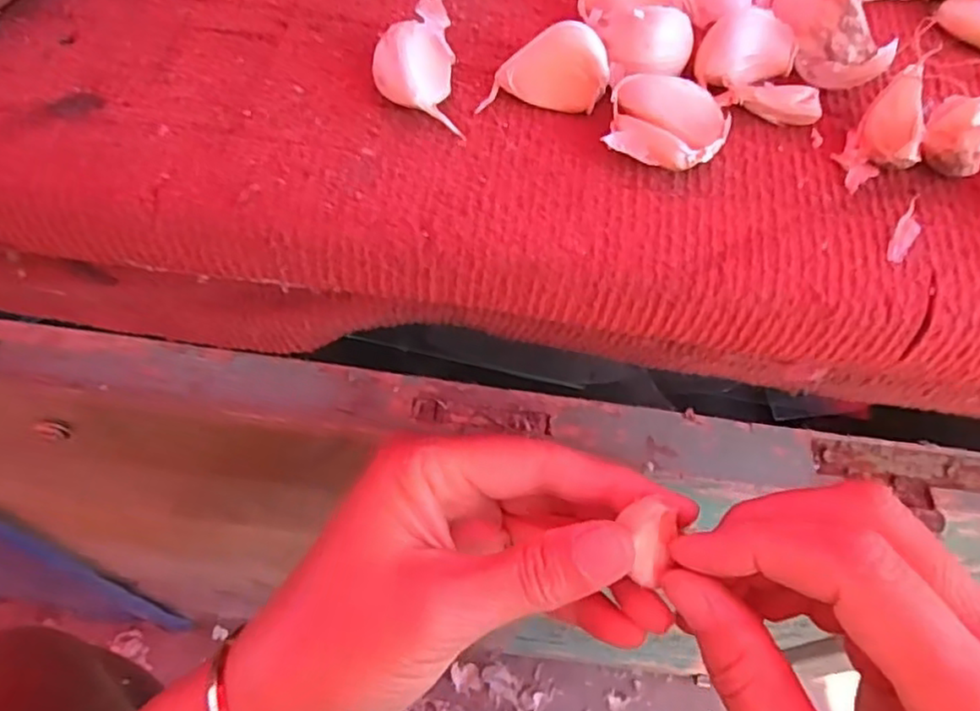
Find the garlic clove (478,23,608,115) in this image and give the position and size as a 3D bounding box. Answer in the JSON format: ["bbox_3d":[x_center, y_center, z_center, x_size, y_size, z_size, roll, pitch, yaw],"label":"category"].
[{"bbox_3d":[0.016,-0.082,0.191,0.034,0.018,0.015,7,56,-1],"label":"garlic clove"}]

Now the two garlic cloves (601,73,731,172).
[{"bbox_3d":[0.049,-0.062,0.184,0.031,0.015,0.024,12,56,2],"label":"two garlic cloves"}]

